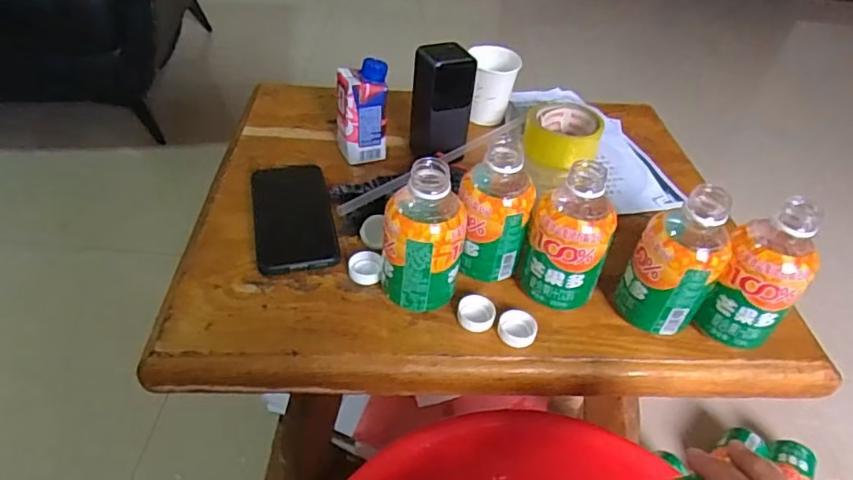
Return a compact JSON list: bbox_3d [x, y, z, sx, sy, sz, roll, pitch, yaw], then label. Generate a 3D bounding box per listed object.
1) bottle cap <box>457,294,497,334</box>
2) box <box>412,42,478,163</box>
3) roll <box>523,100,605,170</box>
[{"bbox_3d":[0.044,0.063,0.490,0.032,0.010,0.032,7,41,0],"label":"bottle cap"},{"bbox_3d":[0.018,-0.149,0.635,0.055,0.125,0.055,-14,45,-22],"label":"box"},{"bbox_3d":[0.167,-0.130,0.696,0.091,0.048,0.091,4,41,-3],"label":"roll"}]

